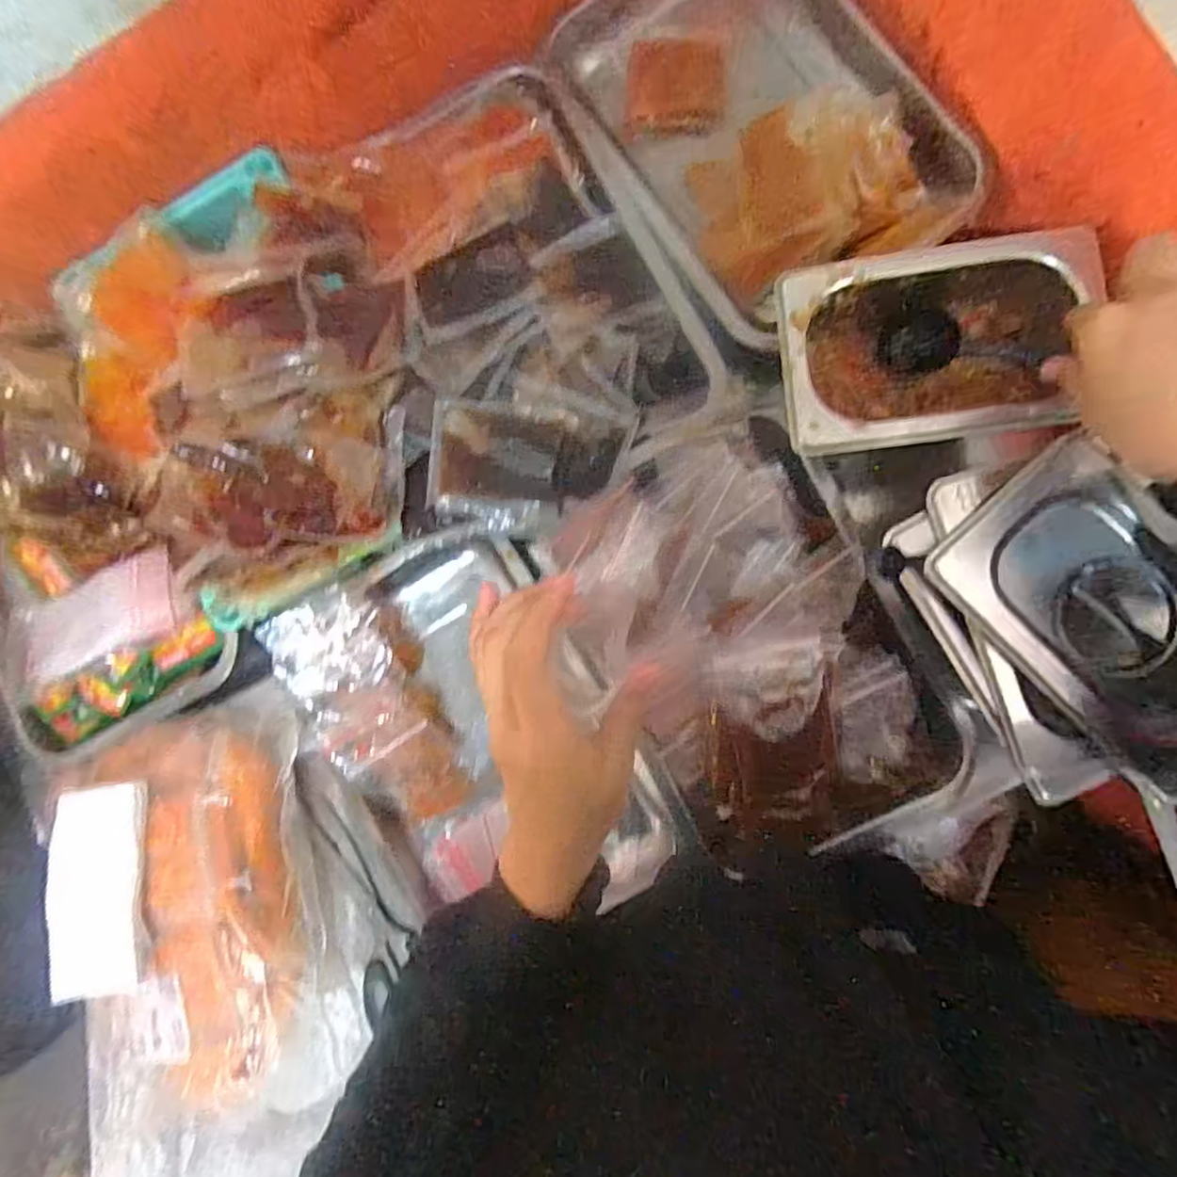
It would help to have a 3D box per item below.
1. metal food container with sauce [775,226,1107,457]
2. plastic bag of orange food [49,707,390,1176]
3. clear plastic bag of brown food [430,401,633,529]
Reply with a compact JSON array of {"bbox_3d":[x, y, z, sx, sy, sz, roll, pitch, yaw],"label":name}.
[{"bbox_3d":[0.205,-0.143,0.396,0.177,0.071,0.115,-7,89,3],"label":"metal food container with sauce"},{"bbox_3d":[-0.282,0.271,0.486,0.184,0.081,0.342,-15,87,6],"label":"plastic bag of orange food"},{"bbox_3d":[-0.041,-0.079,0.440,0.128,0.022,0.080,6,89,7],"label":"clear plastic bag of brown food"}]

